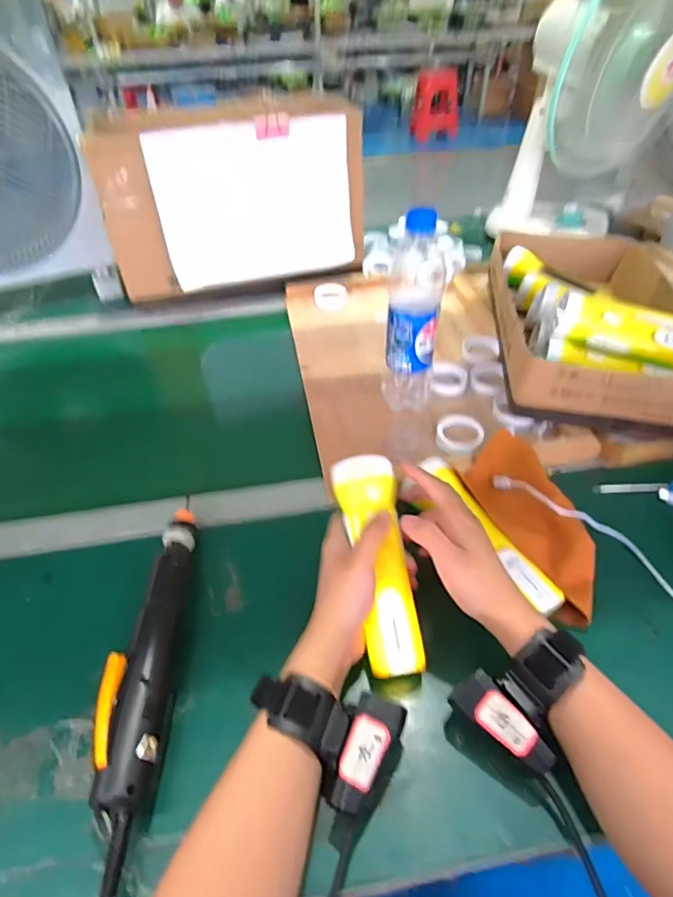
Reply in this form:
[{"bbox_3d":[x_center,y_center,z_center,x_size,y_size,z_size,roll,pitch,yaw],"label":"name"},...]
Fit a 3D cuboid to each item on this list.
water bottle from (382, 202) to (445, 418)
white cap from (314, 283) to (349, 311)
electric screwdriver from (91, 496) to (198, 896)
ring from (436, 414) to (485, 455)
[{"bbox_3d":[0.088,-0.149,0.556,0.061,0.222,0.074,5,44,7],"label":"water bottle"},{"bbox_3d":[-0.010,-0.260,0.832,0.053,0.031,0.053,-1,44,1],"label":"white cap"},{"bbox_3d":[-0.145,0.169,0.375,0.041,0.049,0.307,-5,44,-3],"label":"electric screwdriver"},{"bbox_3d":[0.141,-0.018,0.559,0.052,0.019,0.047,20,48,22],"label":"ring"}]

